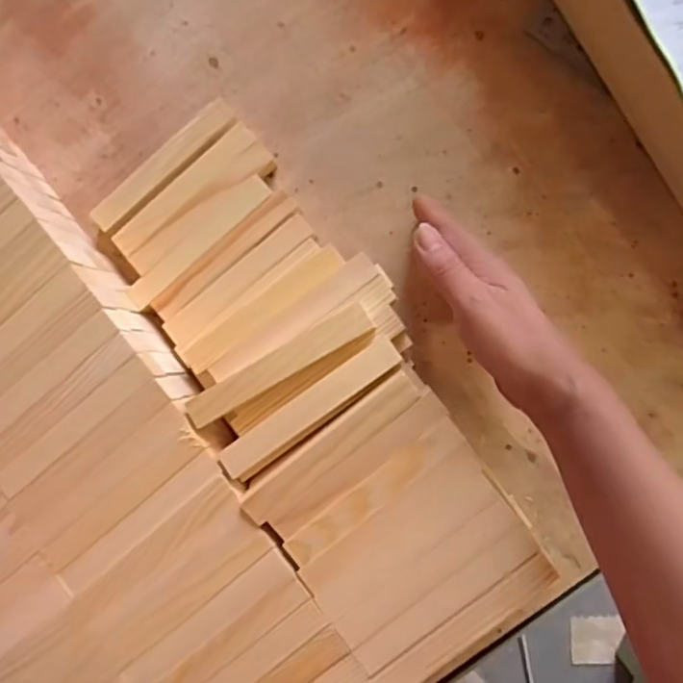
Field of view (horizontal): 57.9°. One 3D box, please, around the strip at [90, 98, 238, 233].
[{"bbox_3d":[-0.143,-0.141,0.503,0.138,0.024,0.024,-39,86,4],"label":"strip"}]

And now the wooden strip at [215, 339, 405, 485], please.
[{"bbox_3d":[-0.021,0.045,0.423,0.140,0.014,0.023,-37,86,4],"label":"wooden strip"}]

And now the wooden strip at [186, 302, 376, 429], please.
[{"bbox_3d":[-0.041,0.017,0.417,0.135,0.015,0.020,-30,90,7],"label":"wooden strip"}]

